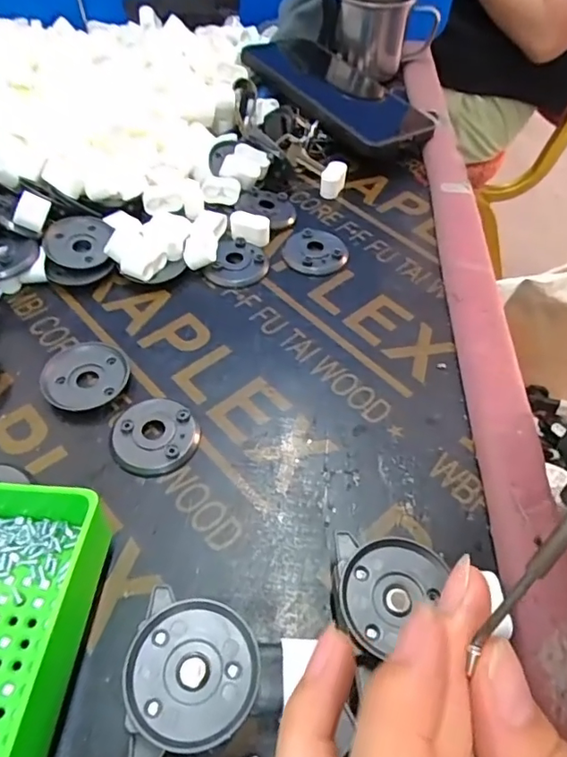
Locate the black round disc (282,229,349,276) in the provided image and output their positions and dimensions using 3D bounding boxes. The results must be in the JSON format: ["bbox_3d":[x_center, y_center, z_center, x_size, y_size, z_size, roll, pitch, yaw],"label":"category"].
[{"bbox_3d":[0.021,-0.083,0.343,0.041,0.007,0.041,1,52,-2],"label":"black round disc"}]

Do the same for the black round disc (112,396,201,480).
[{"bbox_3d":[-0.063,0.027,0.253,0.042,0.006,0.039,1,52,-2],"label":"black round disc"}]

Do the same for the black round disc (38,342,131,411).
[{"bbox_3d":[-0.102,-0.002,0.273,0.040,0.008,0.043,1,52,-2],"label":"black round disc"}]

